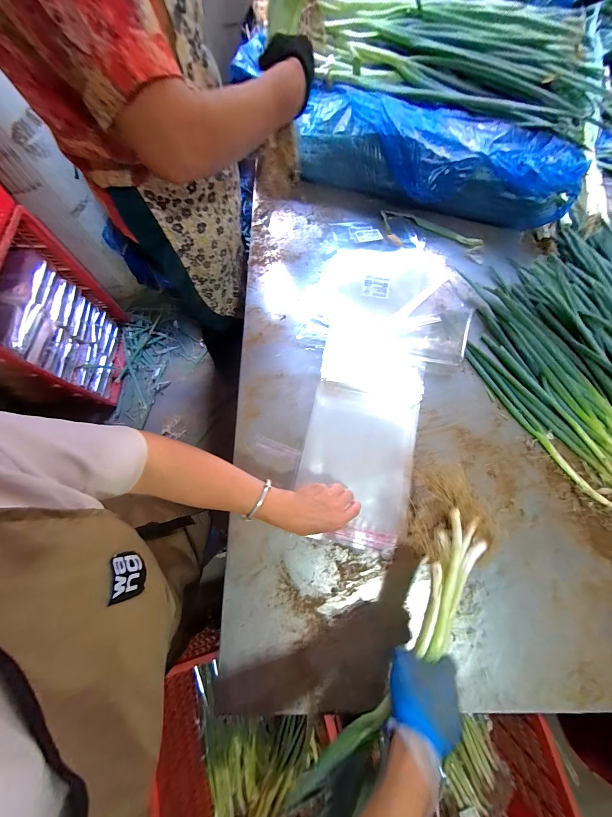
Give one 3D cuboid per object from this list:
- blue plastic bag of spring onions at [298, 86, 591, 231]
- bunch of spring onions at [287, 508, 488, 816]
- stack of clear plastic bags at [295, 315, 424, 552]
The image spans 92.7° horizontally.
[{"bbox_3d":[0.299,-0.545,0.666,0.570,0.144,0.141,12,73,3],"label":"blue plastic bag of spring onions"},{"bbox_3d":[0.127,0.364,0.403,0.063,0.059,0.466,32,84,8],"label":"bunch of spring onions"},{"bbox_3d":[0.112,0.023,0.566,0.199,0.019,0.440,10,76,7],"label":"stack of clear plastic bags"}]

